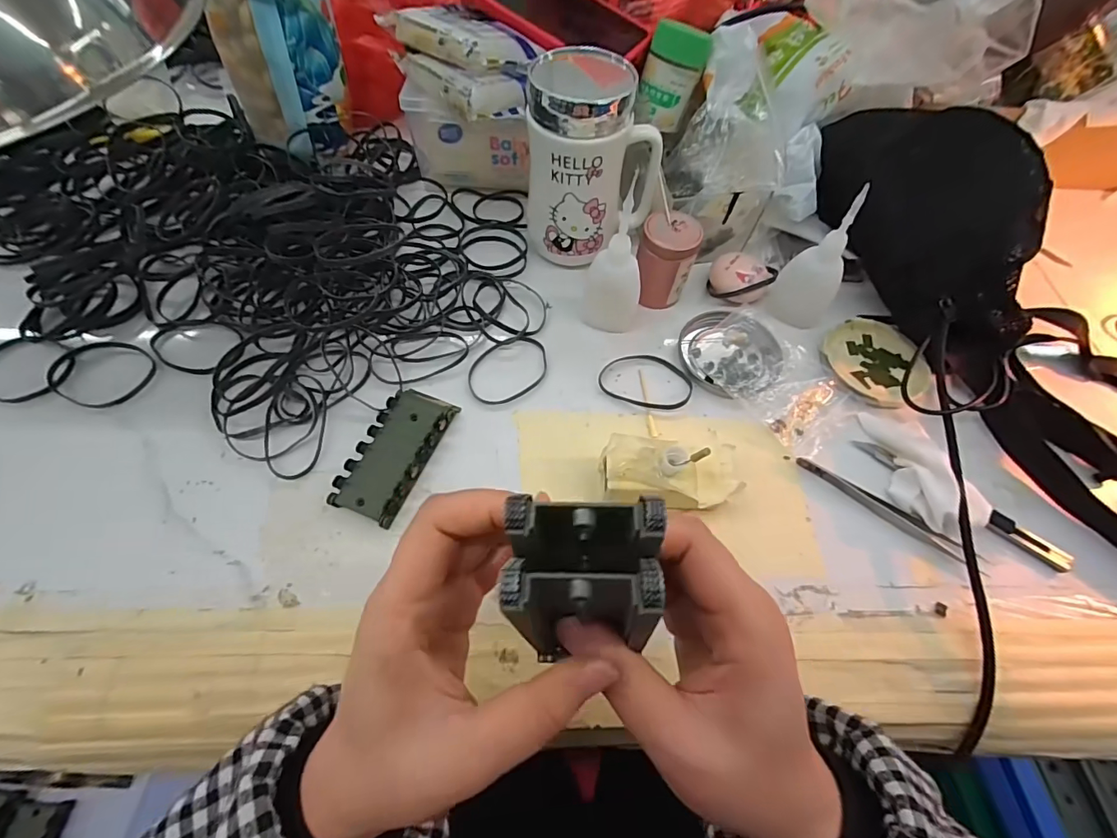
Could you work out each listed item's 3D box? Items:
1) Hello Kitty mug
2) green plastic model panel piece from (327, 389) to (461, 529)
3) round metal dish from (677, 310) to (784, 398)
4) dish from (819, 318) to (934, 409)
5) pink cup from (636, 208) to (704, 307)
[{"bbox_3d":[0.028,-0.197,0.374,0.098,0.142,0.081,13,61,2],"label":"Hello Kitty mug"},{"bbox_3d":[-0.108,0.021,0.317,0.045,0.013,0.094,22,61,7],"label":"green plastic model panel piece"},{"bbox_3d":[0.134,-0.051,0.370,0.078,0.014,0.078,2,61,-4],"label":"round metal dish"},{"bbox_3d":[0.249,-0.045,0.372,0.071,0.012,0.078,2,61,-4],"label":"dish"},{"bbox_3d":[0.085,-0.126,0.380,0.043,0.063,0.039,16,61,3],"label":"pink cup"}]

